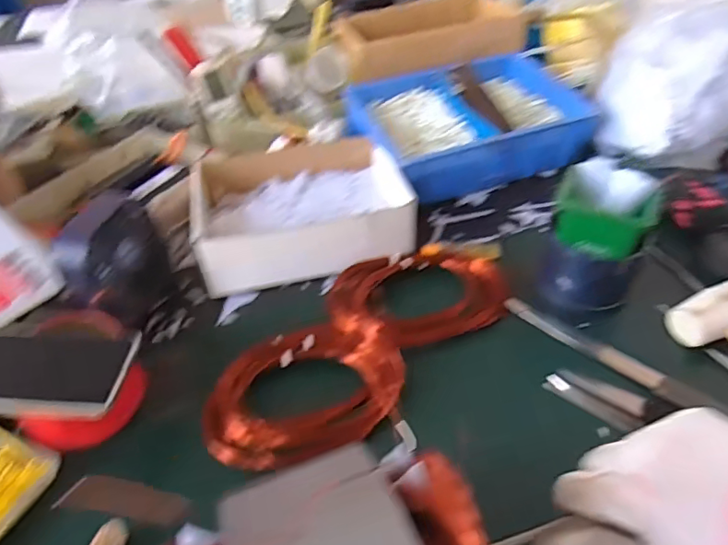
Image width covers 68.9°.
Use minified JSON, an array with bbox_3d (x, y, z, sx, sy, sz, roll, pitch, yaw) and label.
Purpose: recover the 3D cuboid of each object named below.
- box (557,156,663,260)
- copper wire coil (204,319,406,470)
[{"bbox_3d":[0.236,-0.064,0.521,0.089,0.053,0.086,21,48,24],"label":"box"},{"bbox_3d":[-0.055,0.104,0.495,0.184,0.032,0.142,-8,43,-5],"label":"copper wire coil"}]

